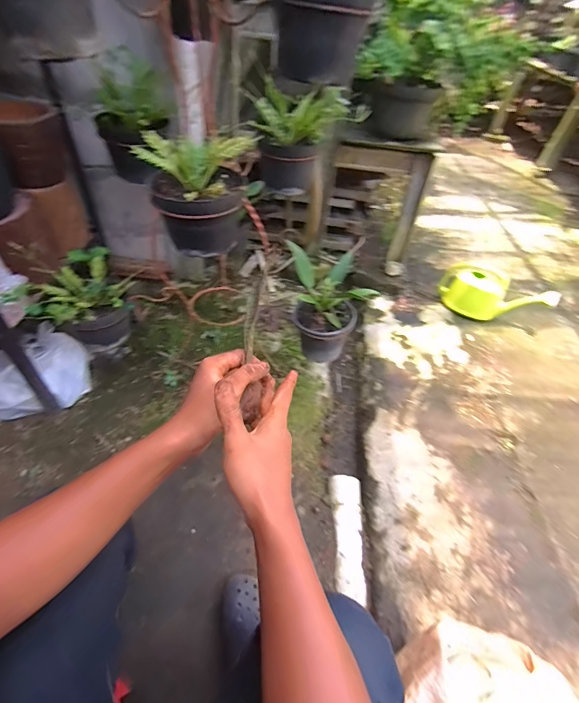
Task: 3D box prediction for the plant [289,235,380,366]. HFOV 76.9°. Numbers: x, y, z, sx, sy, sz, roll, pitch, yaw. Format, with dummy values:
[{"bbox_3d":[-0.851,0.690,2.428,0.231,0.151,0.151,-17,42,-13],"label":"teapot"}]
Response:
[{"bbox_3d":[0.100,-0.117,0.981,0.168,0.257,0.197,-9,48,-14],"label":"plant"}]

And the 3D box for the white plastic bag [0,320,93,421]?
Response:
[{"bbox_3d":[-0.748,0.067,1.085,0.280,0.177,0.205,-15,49,-19],"label":"white plastic bag"}]

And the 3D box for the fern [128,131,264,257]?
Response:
[{"bbox_3d":[-0.161,-0.292,0.693,0.200,0.168,0.152,-13,49,-17],"label":"fern"}]

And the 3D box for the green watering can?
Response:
[{"bbox_3d":[0.803,-0.223,1.453,0.171,0.193,0.400,-33,57,-31],"label":"green watering can"}]

